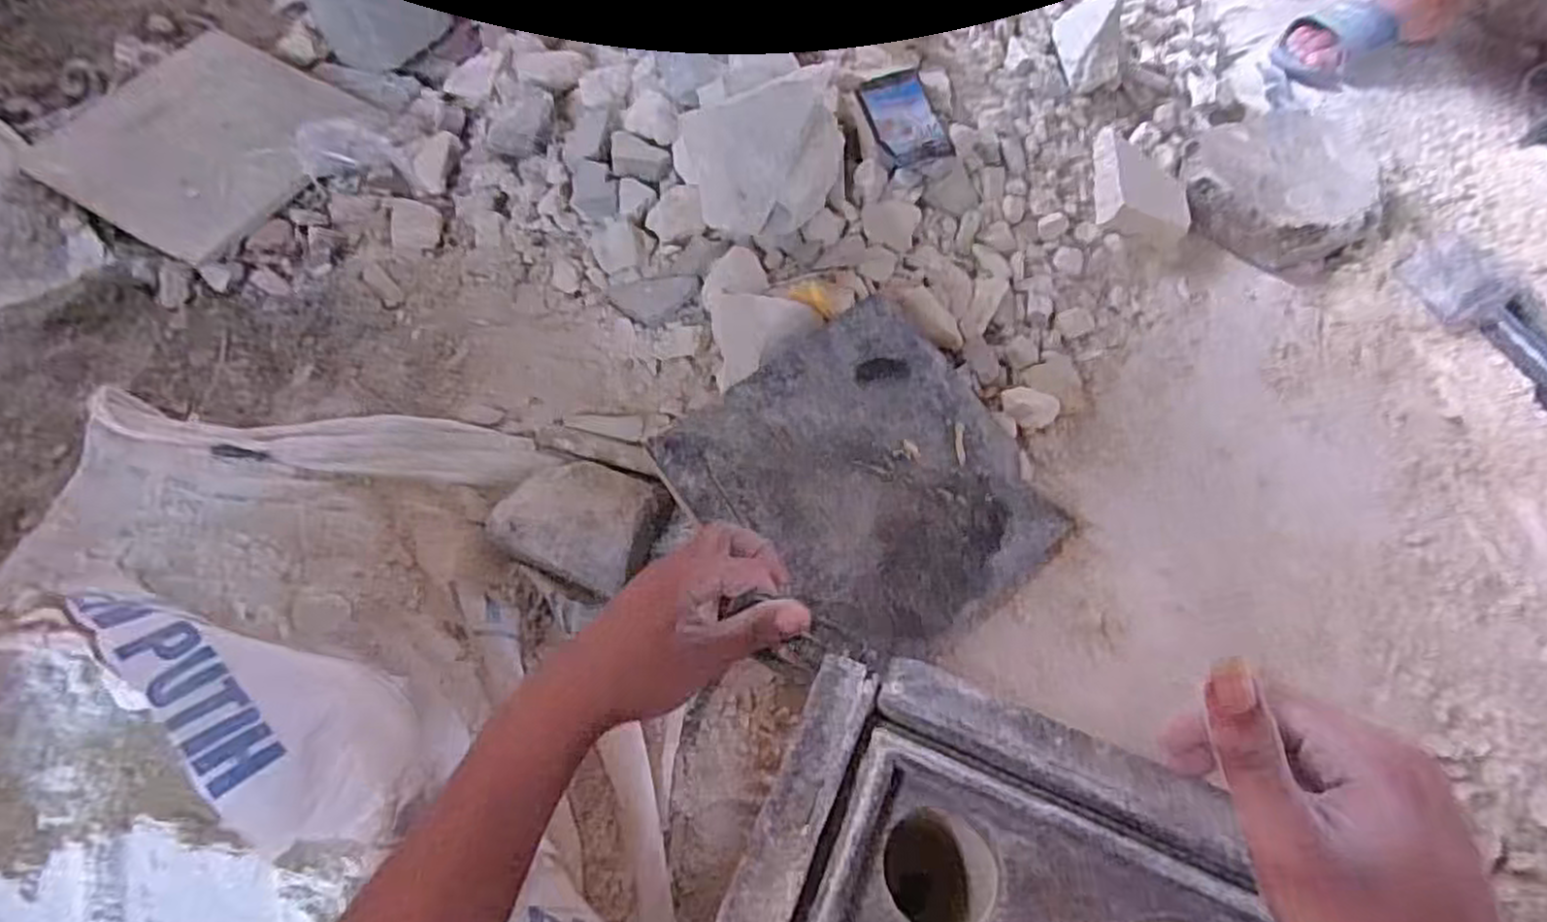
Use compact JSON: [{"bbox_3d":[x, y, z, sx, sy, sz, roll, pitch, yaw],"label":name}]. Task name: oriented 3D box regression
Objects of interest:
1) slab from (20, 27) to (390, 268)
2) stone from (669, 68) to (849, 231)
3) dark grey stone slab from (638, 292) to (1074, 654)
[{"bbox_3d":[-0.571,-0.326,0.778,0.256,0.028,0.245,29,62,14],"label":"slab"},{"bbox_3d":[-0.010,-0.257,0.660,0.146,0.136,0.088,1,61,-6],"label":"stone"},{"bbox_3d":[0.074,0.017,0.590,0.233,0.007,0.241,-35,81,-17],"label":"dark grey stone slab"}]

